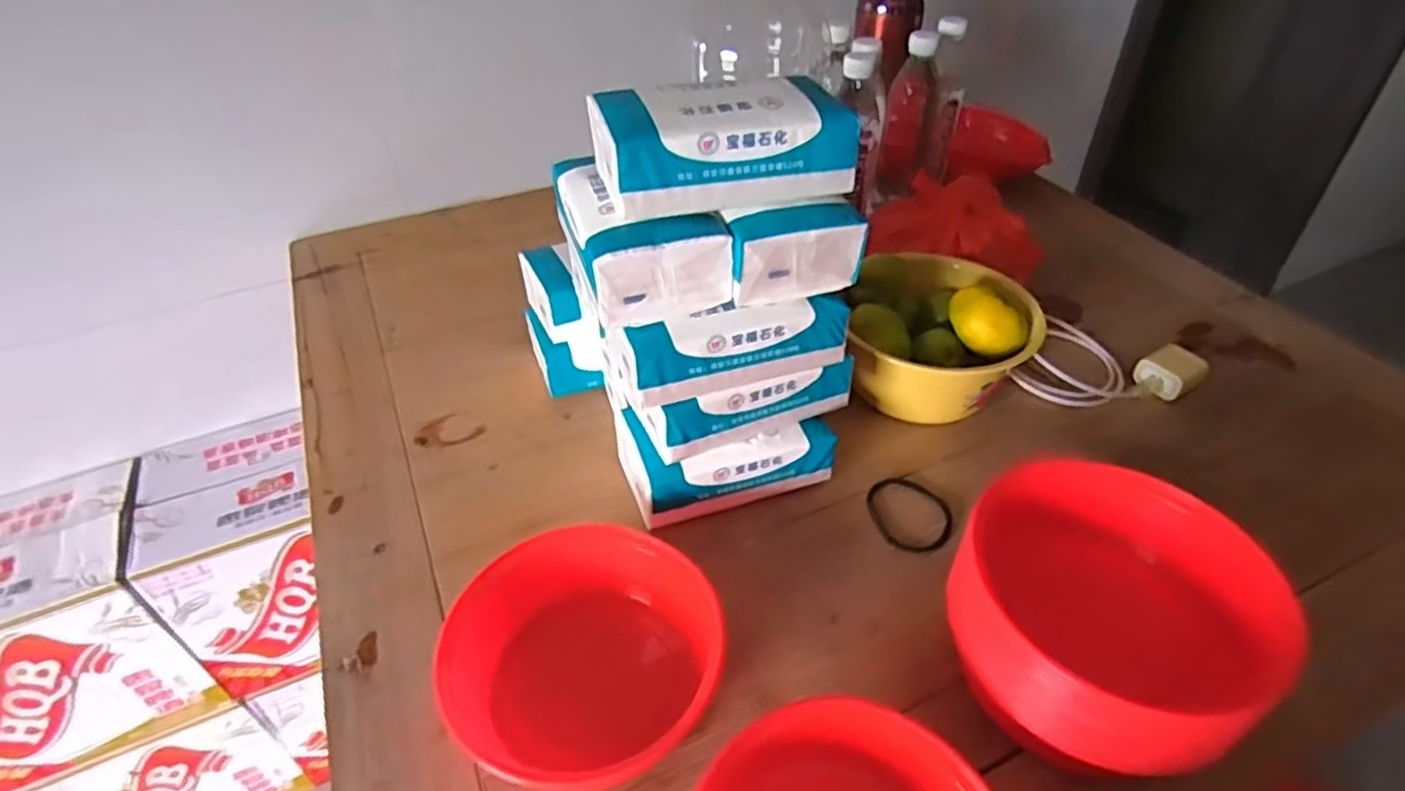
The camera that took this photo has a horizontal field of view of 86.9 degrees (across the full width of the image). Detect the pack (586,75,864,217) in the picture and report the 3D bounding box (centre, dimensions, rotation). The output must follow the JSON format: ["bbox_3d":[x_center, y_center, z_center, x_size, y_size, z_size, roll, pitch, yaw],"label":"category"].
[{"bbox_3d":[0.011,-0.165,0.484,0.163,0.058,0.076,-11,40,-11],"label":"pack"}]

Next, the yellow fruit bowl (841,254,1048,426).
[{"bbox_3d":[0.212,-0.048,0.672,0.160,0.106,0.155,-1,39,1],"label":"yellow fruit bowl"}]

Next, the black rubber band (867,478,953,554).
[{"bbox_3d":[0.166,0.092,0.592,0.059,0.006,0.068,-11,42,-11],"label":"black rubber band"}]

